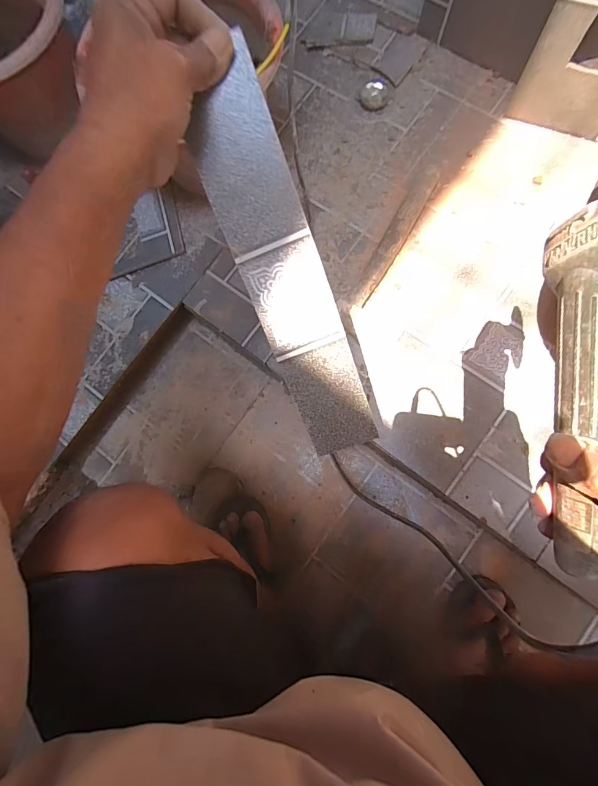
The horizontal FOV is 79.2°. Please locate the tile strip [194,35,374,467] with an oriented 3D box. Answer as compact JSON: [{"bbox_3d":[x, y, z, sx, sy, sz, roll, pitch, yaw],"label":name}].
[{"bbox_3d":[-0.007,-0.092,0.348,0.073,0.004,0.349,-20,111,6],"label":"tile strip"}]

